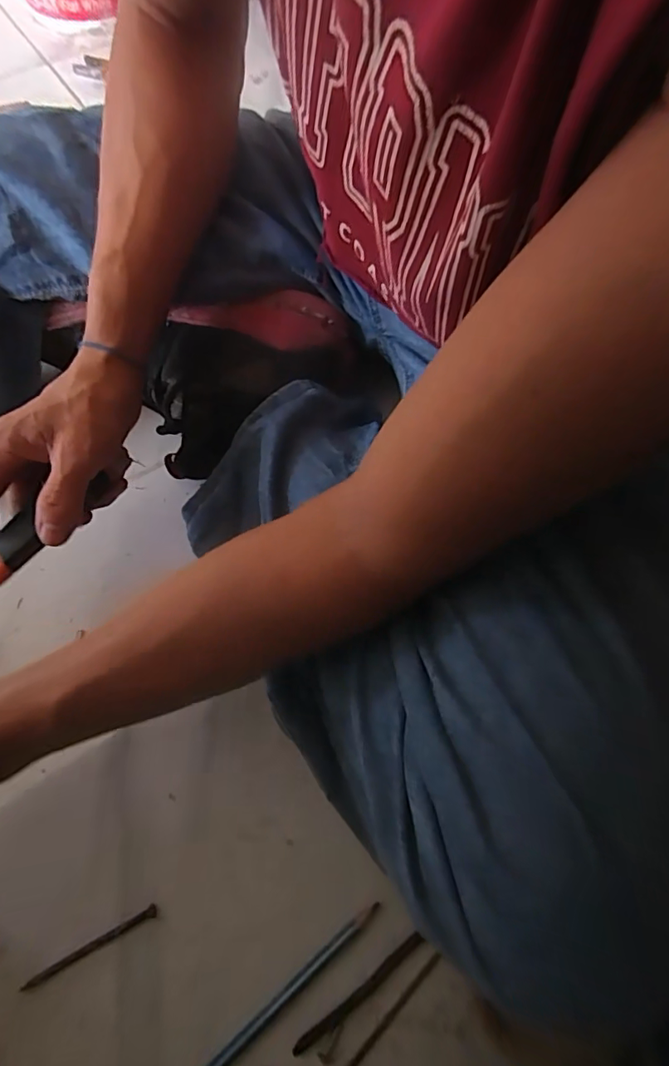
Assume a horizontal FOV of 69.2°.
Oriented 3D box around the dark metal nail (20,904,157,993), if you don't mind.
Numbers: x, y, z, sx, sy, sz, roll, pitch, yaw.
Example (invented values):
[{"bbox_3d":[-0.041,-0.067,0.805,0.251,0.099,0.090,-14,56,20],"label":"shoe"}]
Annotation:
[{"bbox_3d":[-0.142,0.240,0.281,0.078,0.004,0.006,-25,66,-11],"label":"dark metal nail"}]

